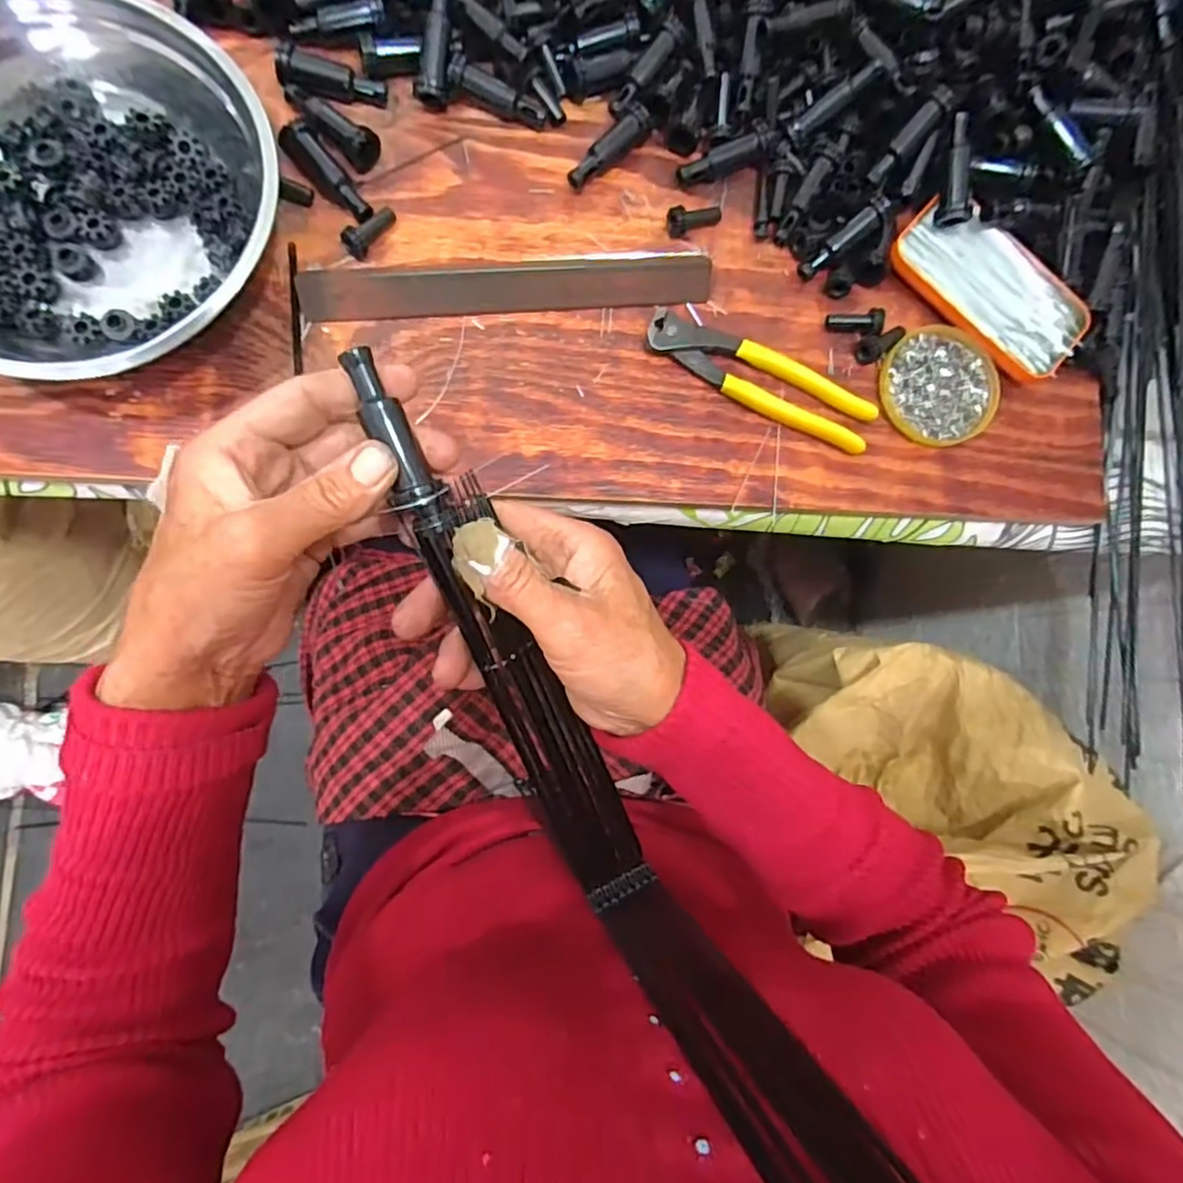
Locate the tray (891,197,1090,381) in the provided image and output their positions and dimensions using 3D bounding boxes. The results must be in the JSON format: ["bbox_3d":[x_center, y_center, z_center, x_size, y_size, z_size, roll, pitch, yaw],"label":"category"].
[{"bbox_3d":[0.287,-0.217,0.457,0.146,0.015,0.077,39,81,-1],"label":"tray"}]

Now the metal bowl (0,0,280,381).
[{"bbox_3d":[-0.288,-0.217,0.357,0.200,0.083,0.206,1,84,-6],"label":"metal bowl"}]

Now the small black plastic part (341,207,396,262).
[{"bbox_3d":[-0.146,-0.236,0.413,0.014,0.016,0.039,34,82,-2],"label":"small black plastic part"}]

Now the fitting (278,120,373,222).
[{"bbox_3d":[-0.167,-0.269,0.408,0.071,0.018,0.018,44,81,0],"label":"fitting"}]

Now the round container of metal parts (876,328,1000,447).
[{"bbox_3d":[0.247,-0.147,0.449,0.081,0.009,0.082,1,84,-6],"label":"round container of metal parts"}]

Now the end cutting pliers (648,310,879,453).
[{"bbox_3d":[0.116,-0.145,0.432,0.163,0.014,0.039,24,82,-3],"label":"end cutting pliers"}]

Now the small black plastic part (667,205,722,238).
[{"bbox_3d":[0.073,-0.260,0.442,0.039,0.018,0.015,-17,86,-8],"label":"small black plastic part"}]

